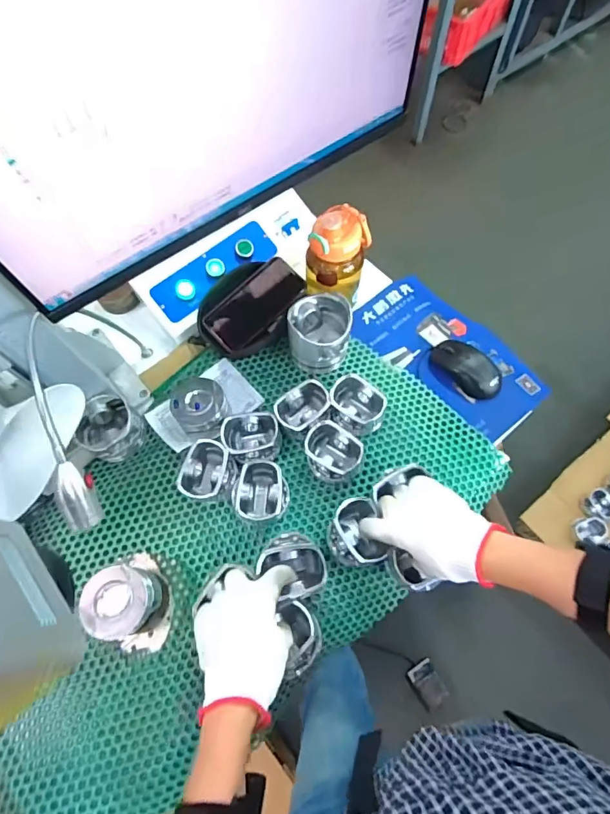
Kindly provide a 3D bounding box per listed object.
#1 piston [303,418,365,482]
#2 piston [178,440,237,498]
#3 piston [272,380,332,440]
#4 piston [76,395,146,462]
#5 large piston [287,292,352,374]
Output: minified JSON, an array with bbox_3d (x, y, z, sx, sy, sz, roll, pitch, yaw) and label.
[{"bbox_3d":[0.040,0.060,0.606,0.073,0.050,0.072,-1,66,3],"label":"piston"},{"bbox_3d":[-0.127,0.086,0.600,0.068,0.043,0.078,11,67,8],"label":"piston"},{"bbox_3d":[-0.003,0.005,0.632,0.080,0.041,0.065,-31,68,-10],"label":"piston"},{"bbox_3d":[-0.278,0.031,0.648,0.076,0.052,0.080,-1,66,3],"label":"piston"},{"bbox_3d":[0.022,-0.105,0.673,0.092,0.096,0.088,6,67,6],"label":"large piston"}]

